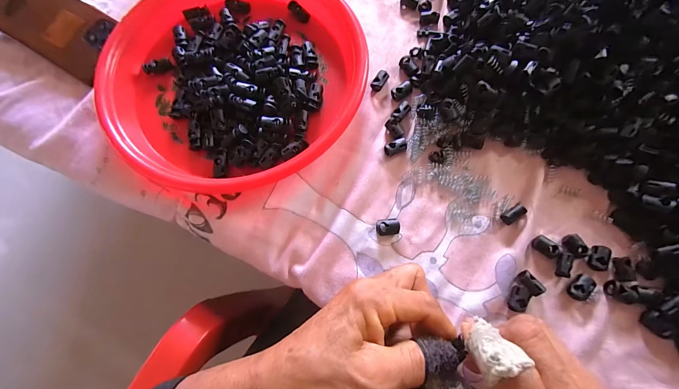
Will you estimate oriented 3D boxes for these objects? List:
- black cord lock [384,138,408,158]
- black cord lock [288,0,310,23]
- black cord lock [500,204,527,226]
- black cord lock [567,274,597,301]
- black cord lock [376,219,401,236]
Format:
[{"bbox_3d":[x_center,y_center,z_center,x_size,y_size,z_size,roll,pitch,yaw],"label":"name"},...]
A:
[{"bbox_3d":[0.052,-0.045,0.285,0.020,0.010,0.013,-20,74,-5],"label":"black cord lock"},{"bbox_3d":[-0.045,-0.201,0.336,0.011,0.006,0.029,-42,76,-11],"label":"black cord lock"},{"bbox_3d":[0.149,0.017,0.261,0.020,0.010,0.011,-36,75,-9],"label":"black cord lock"},{"bbox_3d":[0.195,0.075,0.245,0.020,0.007,0.016,-43,77,-11],"label":"black cord lock"},{"bbox_3d":[0.043,0.028,0.266,0.020,0.008,0.014,-8,73,-1],"label":"black cord lock"}]

